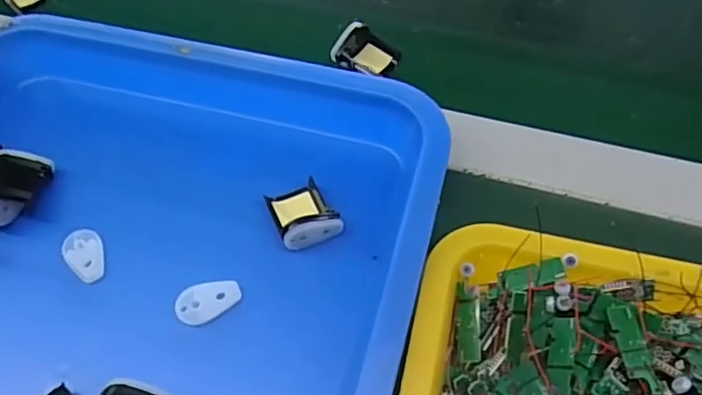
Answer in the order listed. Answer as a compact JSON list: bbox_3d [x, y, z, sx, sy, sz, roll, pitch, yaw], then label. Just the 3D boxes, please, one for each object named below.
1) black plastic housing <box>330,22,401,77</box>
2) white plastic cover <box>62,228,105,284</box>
[{"bbox_3d":[0.011,-0.110,0.433,0.039,0.027,0.035,33,63,20],"label":"black plastic housing"},{"bbox_3d":[-0.158,0.035,0.341,0.021,0.007,0.037,-23,60,-13],"label":"white plastic cover"}]

